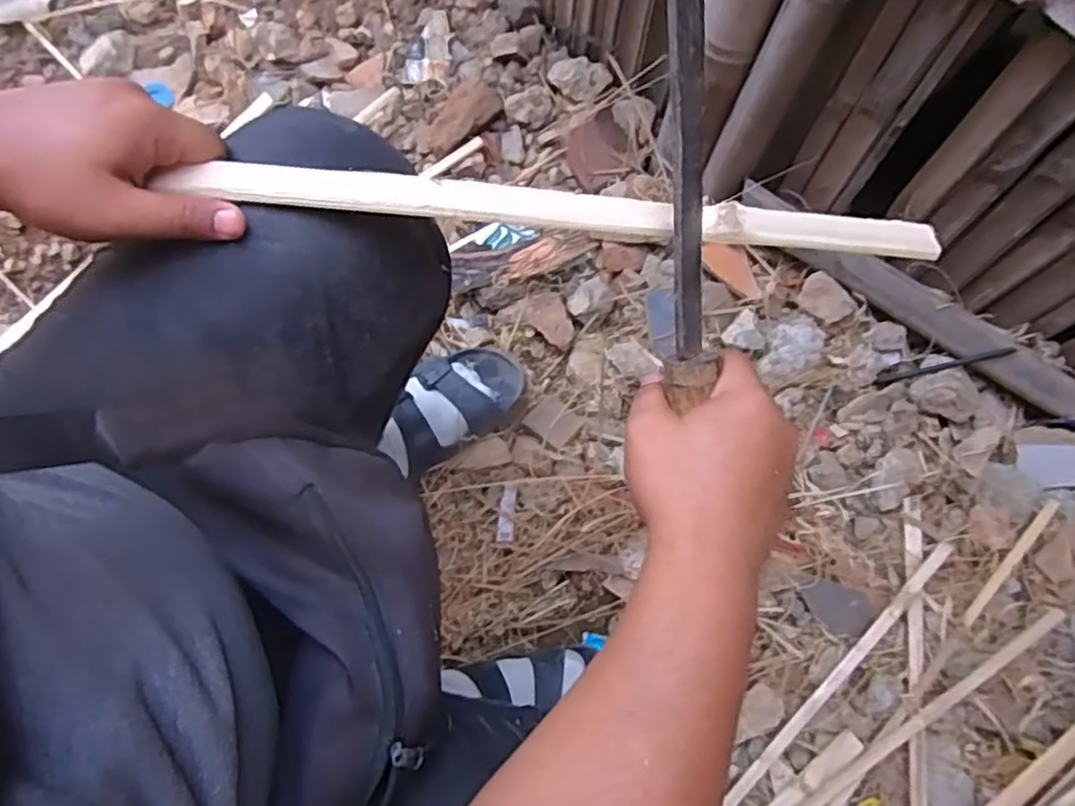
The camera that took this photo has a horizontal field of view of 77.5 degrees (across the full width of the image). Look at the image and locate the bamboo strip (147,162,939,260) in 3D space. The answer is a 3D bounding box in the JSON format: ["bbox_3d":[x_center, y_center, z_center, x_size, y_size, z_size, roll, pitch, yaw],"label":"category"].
[{"bbox_3d":[0.012,-0.107,0.369,0.406,0.008,0.027,5,73,0],"label":"bamboo strip"}]

